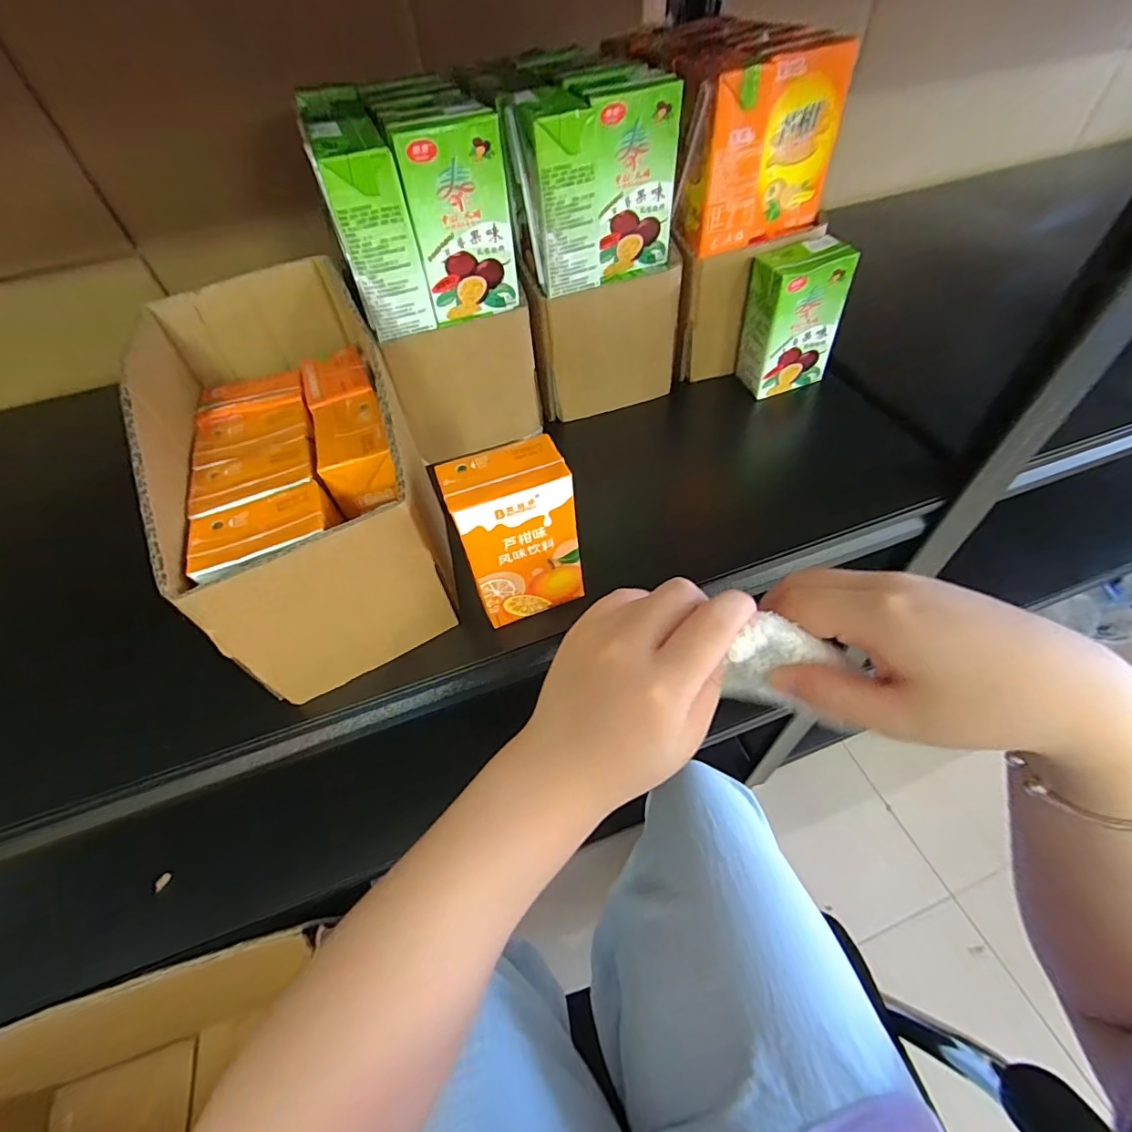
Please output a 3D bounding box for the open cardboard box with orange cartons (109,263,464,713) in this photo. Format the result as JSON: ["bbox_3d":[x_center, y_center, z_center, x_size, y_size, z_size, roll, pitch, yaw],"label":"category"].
[{"bbox_3d":[-0.160,-0.062,0.320,0.125,0.135,0.230,-19,54,-10],"label":"open cardboard box with orange cartons"}]

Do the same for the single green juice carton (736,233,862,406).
[{"bbox_3d":[0.190,-0.210,0.431,0.069,0.106,0.053,-15,53,-7],"label":"single green juice carton"}]

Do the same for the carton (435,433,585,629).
[{"bbox_3d":[-0.028,-0.018,0.297,0.063,0.102,0.042,-20,54,-11],"label":"carton"}]

